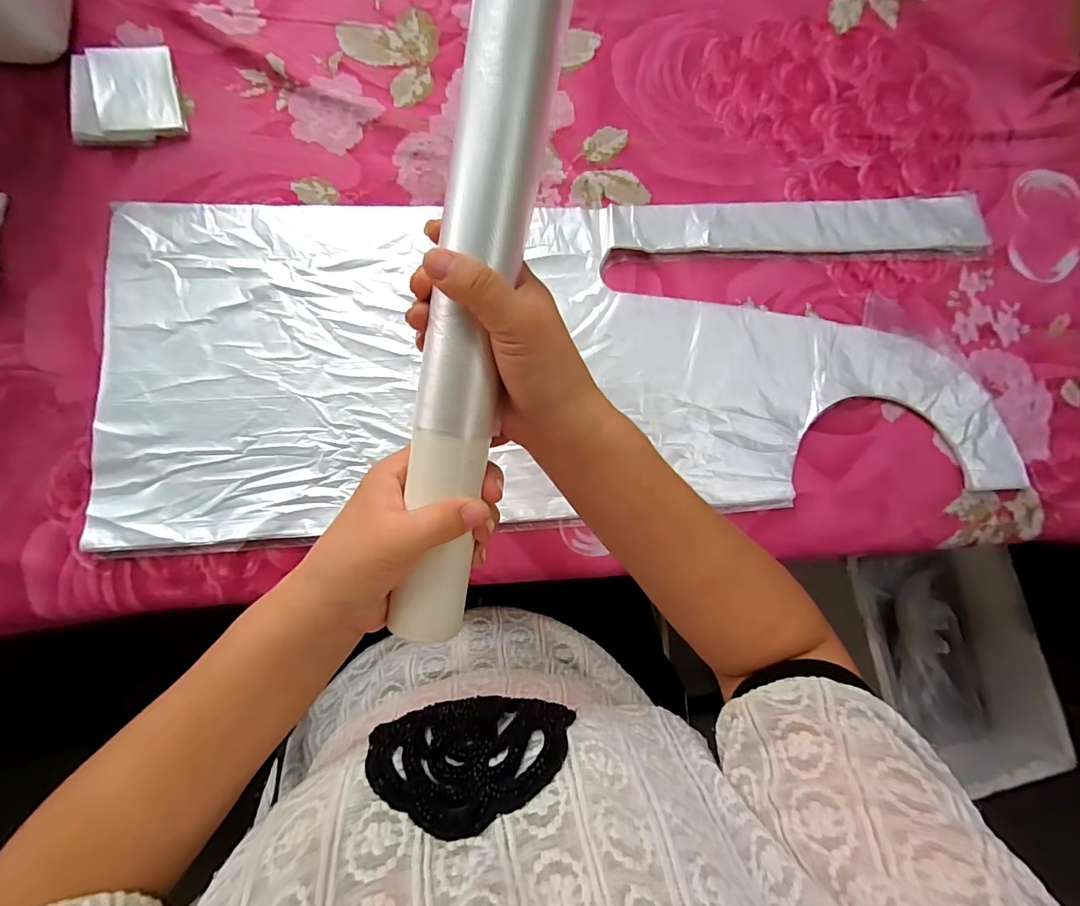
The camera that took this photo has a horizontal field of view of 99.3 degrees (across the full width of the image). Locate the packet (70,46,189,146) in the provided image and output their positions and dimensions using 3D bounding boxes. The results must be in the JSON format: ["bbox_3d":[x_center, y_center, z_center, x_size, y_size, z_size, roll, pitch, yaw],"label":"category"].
[{"bbox_3d":[-0.371,-0.321,0.410,0.086,0.019,0.080,-14,84,-8],"label":"packet"}]

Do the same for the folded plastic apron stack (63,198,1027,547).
[{"bbox_3d":[0.043,-0.092,0.421,0.809,0.012,0.297,-4,83,-7],"label":"folded plastic apron stack"}]

